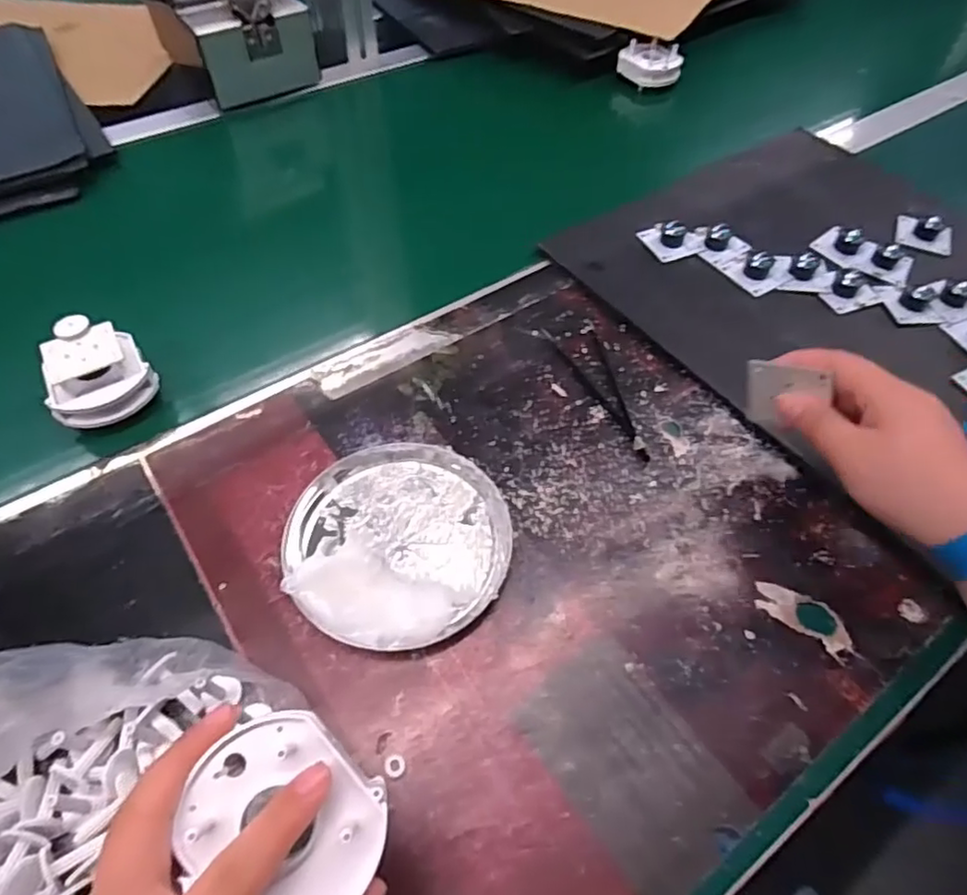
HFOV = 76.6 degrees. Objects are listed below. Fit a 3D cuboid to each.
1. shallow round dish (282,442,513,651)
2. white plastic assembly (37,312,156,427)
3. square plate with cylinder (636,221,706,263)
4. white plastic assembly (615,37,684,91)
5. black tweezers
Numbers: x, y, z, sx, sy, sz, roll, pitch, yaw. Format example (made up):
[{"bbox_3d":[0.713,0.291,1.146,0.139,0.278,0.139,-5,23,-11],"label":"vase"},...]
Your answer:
[{"bbox_3d":[-0.050,0.050,0.355,0.127,0.028,0.126,1,56,-1],"label":"shallow round dish"},{"bbox_3d":[-0.259,-0.052,0.411,0.061,0.046,0.057,-24,60,-16],"label":"white plastic assembly"},{"bbox_3d":[0.163,-0.182,0.521,0.047,0.019,0.042,-17,58,-13],"label":"square plate with cylinder"},{"bbox_3d":[0.192,-0.441,0.707,0.071,0.036,0.038,6,54,3],"label":"white plastic assembly"},{"bbox_3d":[0.087,-0.044,0.435,0.035,0.004,0.130,-18,58,-13],"label":"black tweezers"}]

